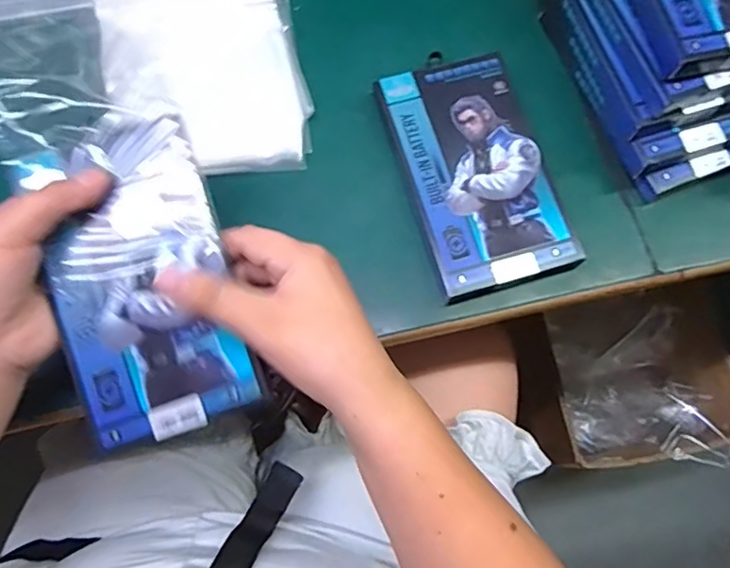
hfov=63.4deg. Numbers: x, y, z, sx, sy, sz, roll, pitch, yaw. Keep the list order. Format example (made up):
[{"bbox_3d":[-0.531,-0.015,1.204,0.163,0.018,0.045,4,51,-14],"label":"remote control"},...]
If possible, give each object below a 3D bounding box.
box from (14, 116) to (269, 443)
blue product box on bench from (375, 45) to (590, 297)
[{"bbox_3d":[-0.120,-0.003,0.316,0.093,0.013,0.163,-19,87,-2],"label":"box"},{"bbox_3d":[0.076,-0.076,0.404,0.097,0.018,0.163,-16,73,-7],"label":"blue product box on bench"}]

